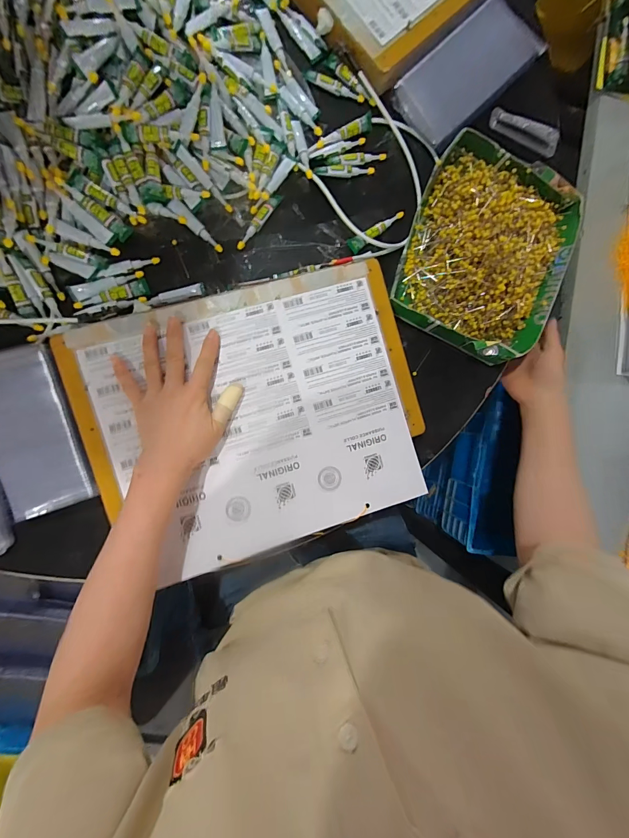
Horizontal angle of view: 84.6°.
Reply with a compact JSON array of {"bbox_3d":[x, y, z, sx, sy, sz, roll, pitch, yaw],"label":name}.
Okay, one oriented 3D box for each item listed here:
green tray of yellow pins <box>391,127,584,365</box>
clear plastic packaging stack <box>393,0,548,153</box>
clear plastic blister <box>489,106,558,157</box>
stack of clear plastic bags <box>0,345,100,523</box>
[{"bbox_3d":[0.233,-0.224,0.455,0.215,0.049,0.259,21,87,-6],"label":"green tray of yellow pins"},{"bbox_3d":[0.214,-0.477,0.470,0.097,0.022,0.229,45,84,-6],"label":"clear plastic packaging stack"},{"bbox_3d":[0.305,-0.418,0.499,0.105,0.021,0.029,24,87,-8],"label":"clear plastic blister"},{"bbox_3d":[-0.311,0.013,0.383,0.100,0.020,0.181,-18,93,-8],"label":"stack of clear plastic bags"}]

